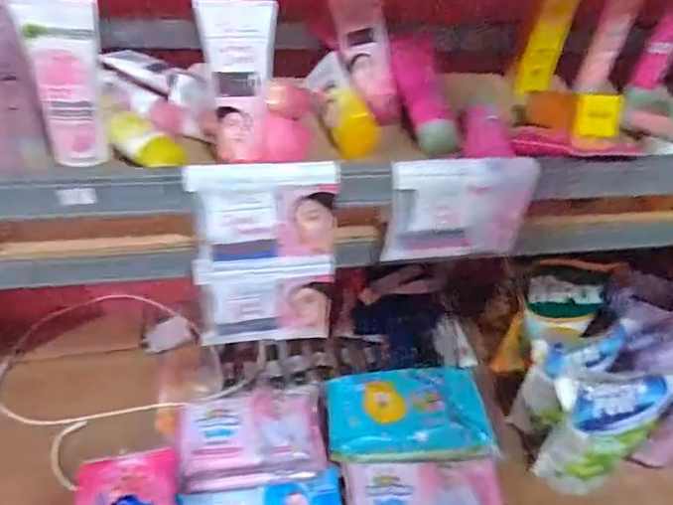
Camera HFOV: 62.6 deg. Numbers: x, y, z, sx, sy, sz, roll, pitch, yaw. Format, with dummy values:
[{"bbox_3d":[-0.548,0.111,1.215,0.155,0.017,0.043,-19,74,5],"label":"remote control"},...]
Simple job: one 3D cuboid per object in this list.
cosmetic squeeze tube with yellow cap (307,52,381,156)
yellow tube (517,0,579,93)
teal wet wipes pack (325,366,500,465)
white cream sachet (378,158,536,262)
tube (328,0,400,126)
[{"bbox_3d":[0.004,-0.157,0.590,0.045,0.037,0.134,-10,56,-17],"label":"cosmetic squeeze tube with yellow cap"},{"bbox_3d":[0.247,-0.251,0.639,0.043,0.132,0.020,-16,46,-22],"label":"yellow tube"},{"bbox_3d":[0.088,0.200,0.687,0.193,0.032,0.119,-1,42,-8],"label":"teal wet wipes pack"},{"bbox_3d":[0.099,-0.035,0.443,0.117,0.083,0.008,-3,26,-10],"label":"white cream sachet"},{"bbox_3d":[0.036,-0.215,0.609,0.051,0.032,0.159,-9,74,-15],"label":"tube"}]

